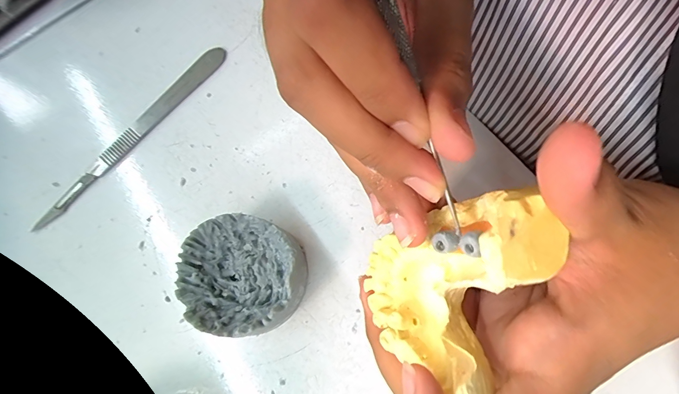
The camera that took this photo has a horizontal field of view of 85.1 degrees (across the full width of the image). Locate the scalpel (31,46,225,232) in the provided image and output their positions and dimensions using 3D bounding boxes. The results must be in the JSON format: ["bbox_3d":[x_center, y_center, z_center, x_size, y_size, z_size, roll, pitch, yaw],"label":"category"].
[{"bbox_3d":[-0.114,-0.036,0.205,0.013,0.007,0.135,37,78,17],"label":"scalpel"}]

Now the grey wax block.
[{"bbox_3d":[-0.042,0.035,0.165,0.050,0.027,0.049,5,71,8],"label":"grey wax block"}]

